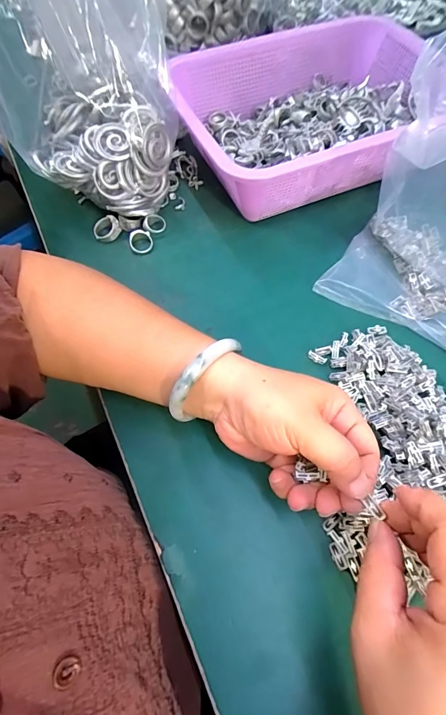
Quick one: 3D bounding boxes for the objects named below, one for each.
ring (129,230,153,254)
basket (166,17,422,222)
[{"bbox_3d":[-0.085,-0.120,0.383,0.026,0.006,0.026,2,82,-10],"label":"ring"},{"bbox_3d":[0.104,-0.271,0.416,0.317,0.080,0.215,-25,65,-11],"label":"basket"}]

